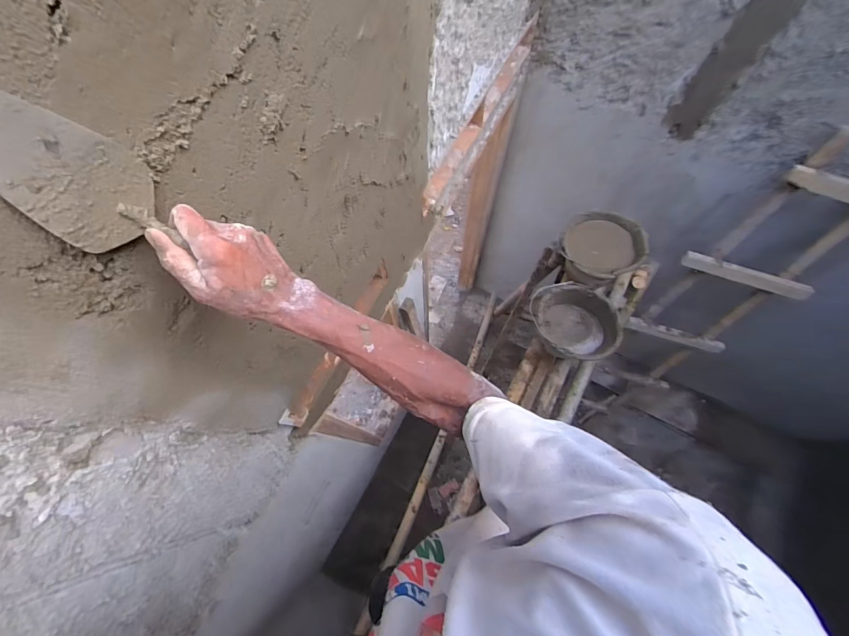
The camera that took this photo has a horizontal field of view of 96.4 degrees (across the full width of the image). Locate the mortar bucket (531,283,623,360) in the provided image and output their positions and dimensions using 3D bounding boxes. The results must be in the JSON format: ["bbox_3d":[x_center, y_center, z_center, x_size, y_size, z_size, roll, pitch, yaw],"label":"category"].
[{"bbox_3d":[0.558,0.019,1.433,0.286,0.196,0.320,-24,72,-7],"label":"mortar bucket"}]

